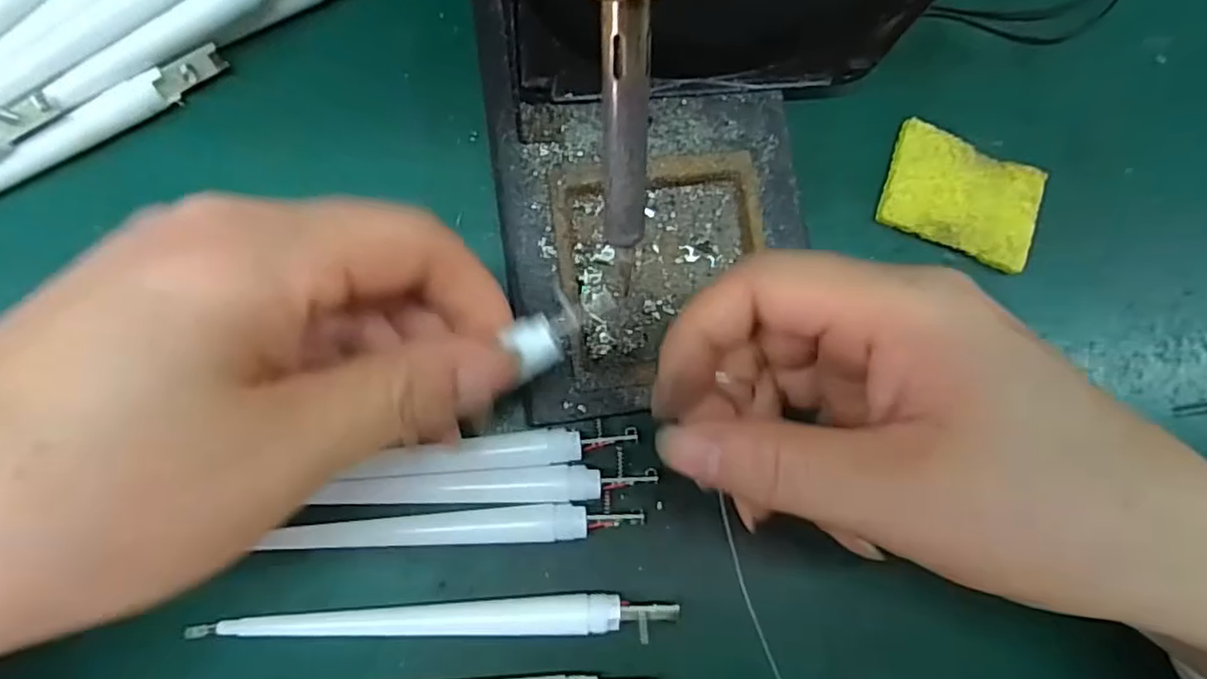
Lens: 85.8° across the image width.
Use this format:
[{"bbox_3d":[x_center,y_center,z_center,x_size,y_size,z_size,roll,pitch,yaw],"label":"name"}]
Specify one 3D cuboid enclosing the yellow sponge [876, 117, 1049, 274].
[{"bbox_3d":[0.130,-0.052,0.236,0.055,0.007,0.040,20,81,-3],"label":"yellow sponge"}]

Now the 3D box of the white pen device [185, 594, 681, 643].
[{"bbox_3d":[-0.047,0.086,0.198,0.137,0.012,0.012,0,83,-5],"label":"white pen device"}]

